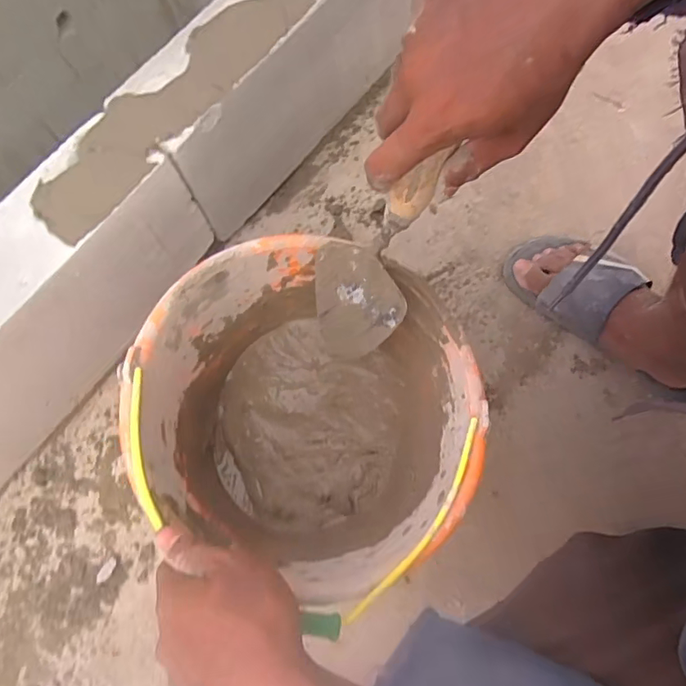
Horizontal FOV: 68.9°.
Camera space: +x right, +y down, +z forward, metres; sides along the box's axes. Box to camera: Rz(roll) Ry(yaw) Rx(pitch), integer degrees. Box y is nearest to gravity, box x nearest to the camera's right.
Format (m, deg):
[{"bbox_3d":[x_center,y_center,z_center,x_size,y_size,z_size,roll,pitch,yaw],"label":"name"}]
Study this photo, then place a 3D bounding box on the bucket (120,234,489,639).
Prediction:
[{"bbox_3d":[-0.027,0.068,0.486,0.283,0.214,0.269,0,74,2],"label":"bucket"}]

